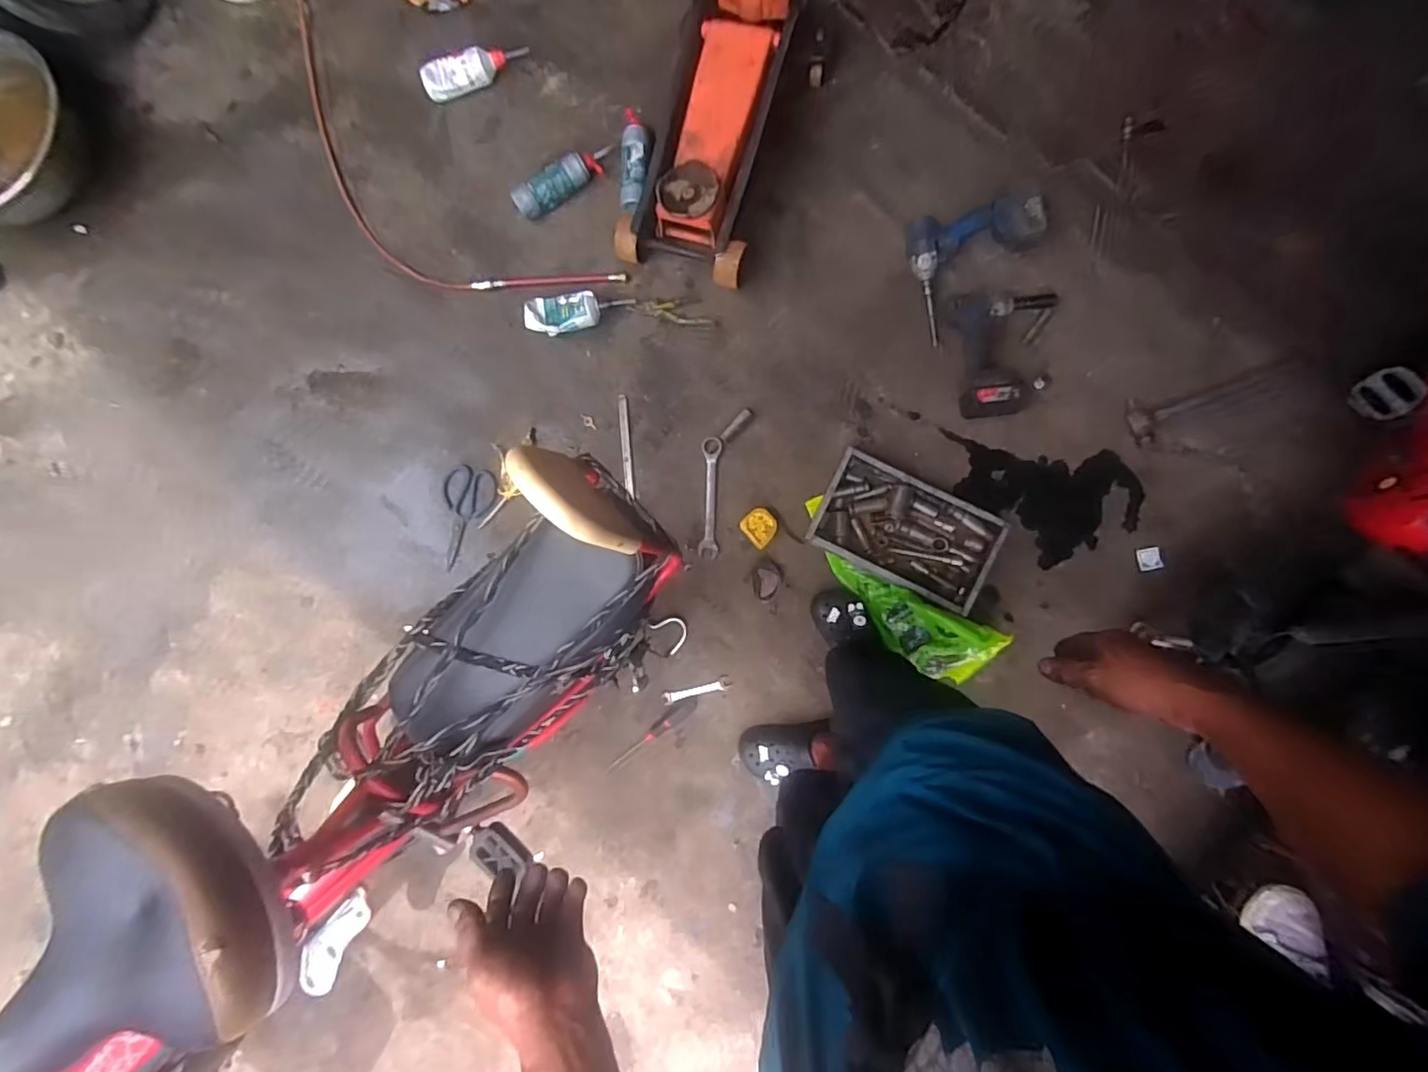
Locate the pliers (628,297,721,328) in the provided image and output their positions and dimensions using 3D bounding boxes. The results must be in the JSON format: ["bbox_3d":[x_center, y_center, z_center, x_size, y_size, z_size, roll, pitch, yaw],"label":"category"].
[{"bbox_3d":[-0.084,-0.469,1.277,0.186,0.011,0.056,3,90,5],"label":"pliers"}]

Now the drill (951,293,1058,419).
[{"bbox_3d":[0.572,-0.358,1.185,0.190,0.079,0.244,-4,87,5],"label":"drill"}]

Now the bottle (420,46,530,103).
[{"bbox_3d":[-0.524,-1.024,1.330,0.238,0.051,0.070,-27,84,0],"label":"bottle"}]

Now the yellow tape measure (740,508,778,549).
[{"bbox_3d":[0.095,-0.021,1.250,0.068,0.031,0.070,43,88,5],"label":"yellow tape measure"}]

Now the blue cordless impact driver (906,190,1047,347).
[{"bbox_3d":[0.520,-0.545,1.177,0.244,0.122,0.246,-17,86,5],"label":"blue cordless impact driver"}]

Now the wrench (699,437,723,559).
[{"bbox_3d":[-0.007,-0.081,1.274,0.040,0.015,0.250,2,90,5],"label":"wrench"}]

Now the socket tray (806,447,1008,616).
[{"bbox_3d":[0.375,-0.012,1.202,0.332,0.076,0.202,26,92,5],"label":"socket tray"}]

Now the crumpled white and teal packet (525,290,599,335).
[{"bbox_3d":[-0.317,-0.464,1.275,0.154,0.026,0.080,-9,89,5],"label":"crumpled white and teal packet"}]

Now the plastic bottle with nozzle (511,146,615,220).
[{"bbox_3d":[-0.317,-0.761,1.300,0.237,0.062,0.066,-31,84,-1],"label":"plastic bottle with nozzle"}]

